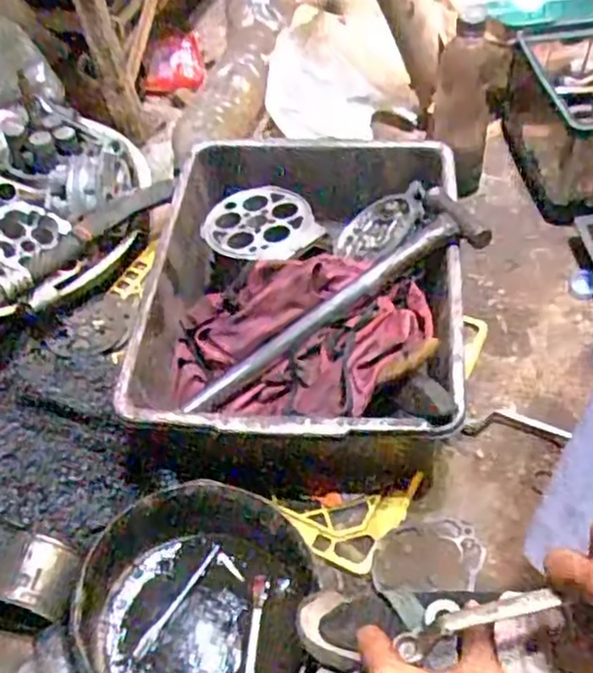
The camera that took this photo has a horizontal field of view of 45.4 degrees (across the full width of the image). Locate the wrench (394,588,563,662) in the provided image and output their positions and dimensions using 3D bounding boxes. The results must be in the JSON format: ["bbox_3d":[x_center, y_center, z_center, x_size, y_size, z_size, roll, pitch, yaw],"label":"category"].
[{"bbox_3d":[0.101,0.165,0.409,0.099,0.020,0.013,-30,48,22],"label":"wrench"}]

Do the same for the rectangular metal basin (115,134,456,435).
[{"bbox_3d":[0.012,-0.043,0.745,0.305,0.122,0.380,3,52,6],"label":"rectangular metal basin"}]

